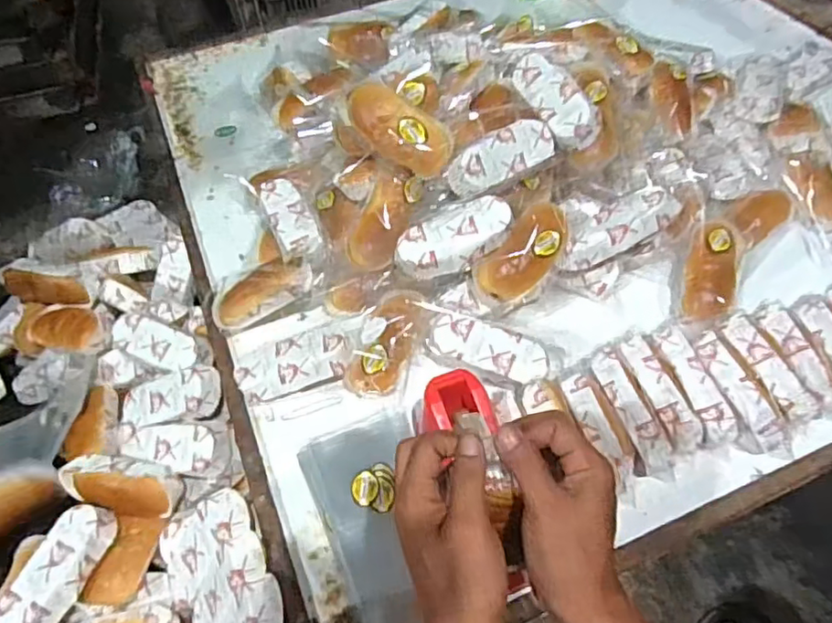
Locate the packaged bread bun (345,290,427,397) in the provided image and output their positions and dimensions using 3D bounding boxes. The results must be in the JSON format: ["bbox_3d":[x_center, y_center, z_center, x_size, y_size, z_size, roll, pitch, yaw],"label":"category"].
[{"bbox_3d":[-0.033,0.035,0.723,0.066,0.036,0.140,18,69,17],"label":"packaged bread bun"}]

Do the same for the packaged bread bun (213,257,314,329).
[{"bbox_3d":[-0.196,-0.025,0.759,0.149,0.044,0.059,-23,50,19],"label":"packaged bread bun"}]

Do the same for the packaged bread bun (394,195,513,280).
[{"bbox_3d":[0.044,-0.087,0.705,0.137,0.048,0.063,-22,55,-12],"label":"packaged bread bun"}]

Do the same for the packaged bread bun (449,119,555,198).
[{"bbox_3d":[0.103,-0.188,0.717,0.148,0.042,0.051,-34,58,-20],"label":"packaged bread bun"}]

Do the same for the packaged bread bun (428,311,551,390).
[{"bbox_3d":[0.083,0.043,0.694,0.134,0.045,0.056,16,56,15],"label":"packaged bread bun"}]

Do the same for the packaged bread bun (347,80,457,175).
[{"bbox_3d":[-0.020,-0.214,0.710,0.140,0.065,0.045,36,24,0],"label":"packaged bread bun"}]

